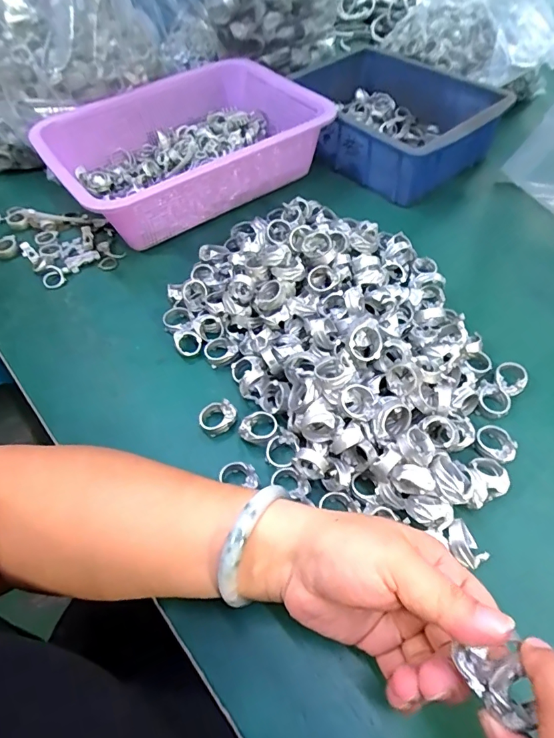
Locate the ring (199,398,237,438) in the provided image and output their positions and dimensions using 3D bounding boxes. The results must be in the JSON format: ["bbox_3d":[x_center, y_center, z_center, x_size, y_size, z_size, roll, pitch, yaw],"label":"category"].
[{"bbox_3d":[-0.047,0.039,0.350,0.029,0.019,0.021,-22,56,-12],"label":"ring"}]

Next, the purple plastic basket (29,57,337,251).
[{"bbox_3d":[-0.107,-0.262,0.531,0.301,0.089,0.230,-31,58,-18],"label":"purple plastic basket"}]

